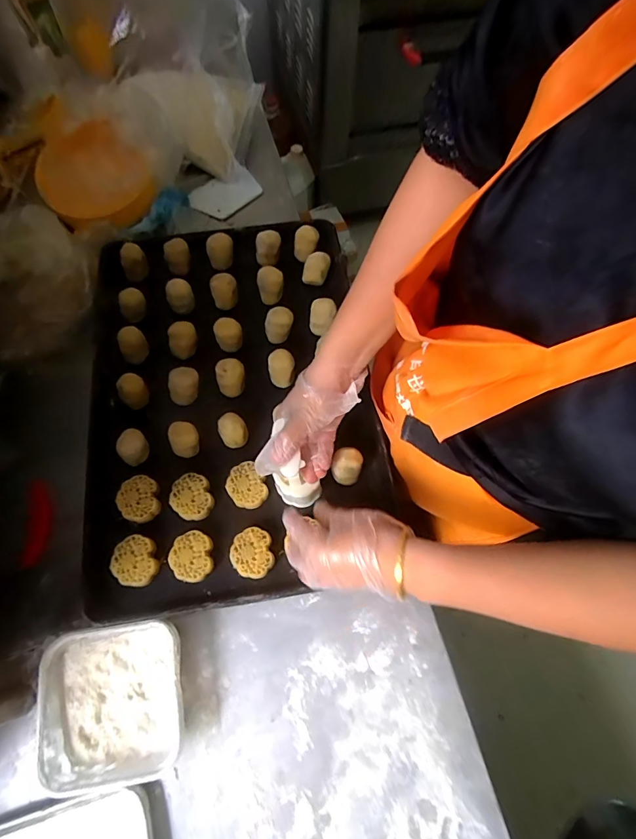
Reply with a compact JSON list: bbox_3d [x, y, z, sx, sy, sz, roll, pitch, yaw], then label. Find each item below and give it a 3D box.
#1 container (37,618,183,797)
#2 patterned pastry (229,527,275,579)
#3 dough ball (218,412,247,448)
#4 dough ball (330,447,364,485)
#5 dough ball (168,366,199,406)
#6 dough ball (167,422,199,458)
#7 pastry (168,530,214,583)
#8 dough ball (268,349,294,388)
[{"bbox_3d":[-0.238,0.336,0.507,0.156,0.063,0.161,-7,66,-4],"label":"container"},{"bbox_3d":[-0.084,0.172,0.543,0.052,0.023,0.060,-11,67,-6],"label":"patterned pastry"},{"bbox_3d":[-0.119,0.015,0.590,0.036,0.035,0.039,1,67,-1],"label":"dough ball"},{"bbox_3d":[0.038,0.061,0.560,0.038,0.032,0.040,1,67,-1],"label":"dough ball"},{"bbox_3d":[-0.194,-0.049,0.618,0.044,0.043,0.042,-7,67,-5],"label":"dough ball"},{"bbox_3d":[-0.185,0.027,0.584,0.040,0.031,0.044,1,67,-1],"label":"dough ball"},{"bbox_3d":[-0.160,0.174,0.538,0.052,0.022,0.060,-6,67,-4],"label":"pastry"},{"bbox_3d":[-0.054,-0.076,0.634,0.037,0.052,0.035,1,67,-1],"label":"dough ball"}]

